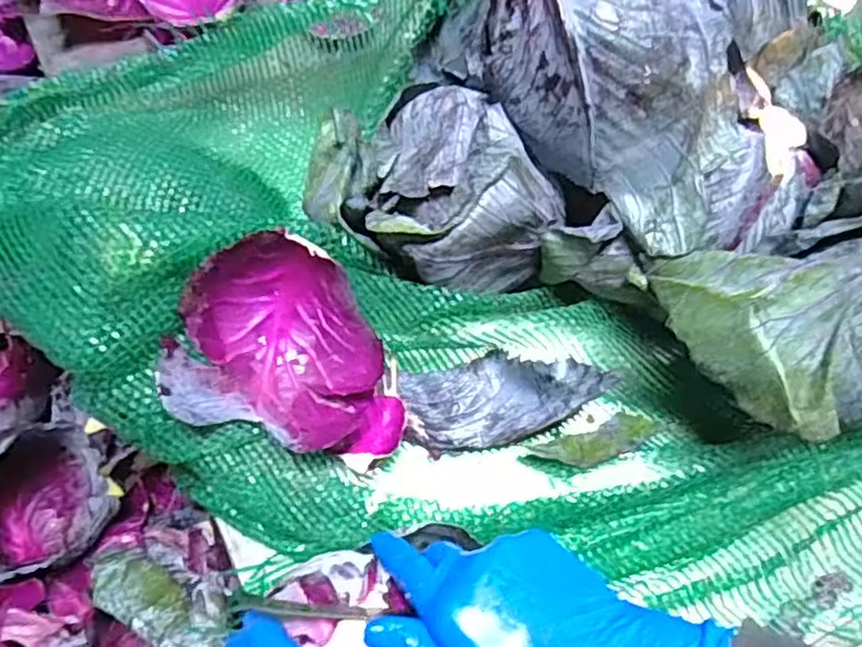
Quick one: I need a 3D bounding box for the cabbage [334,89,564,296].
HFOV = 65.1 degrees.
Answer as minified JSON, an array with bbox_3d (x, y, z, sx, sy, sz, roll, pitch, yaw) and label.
[{"bbox_3d":[0.011,-0.079,0.428,0.105,0.094,0.126,-42,76,-13],"label":"cabbage"}]

